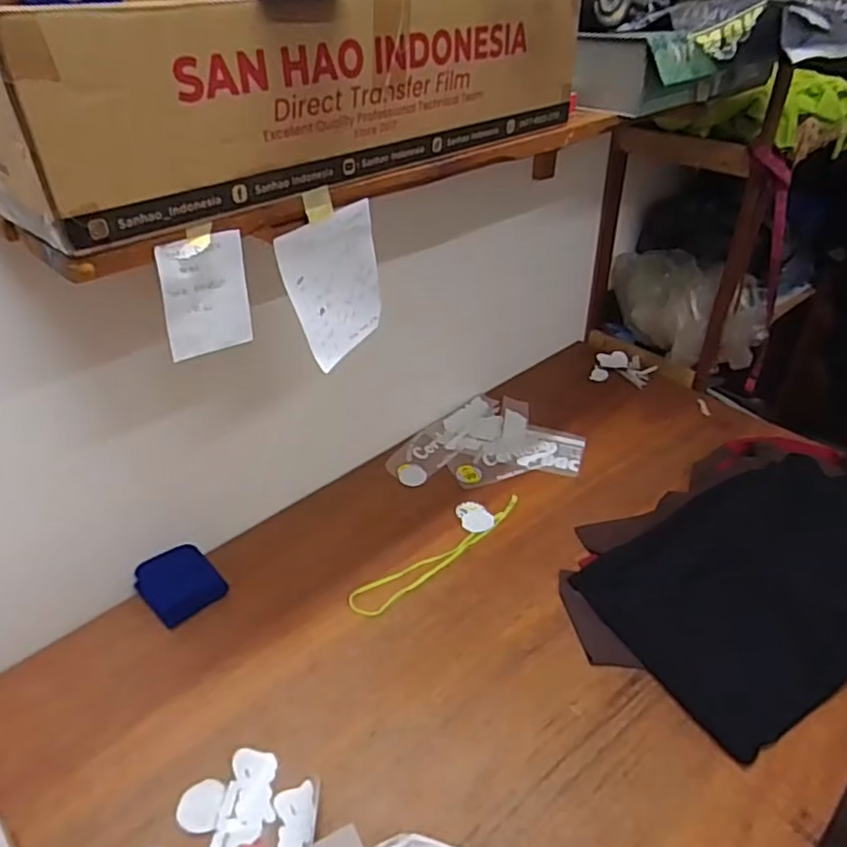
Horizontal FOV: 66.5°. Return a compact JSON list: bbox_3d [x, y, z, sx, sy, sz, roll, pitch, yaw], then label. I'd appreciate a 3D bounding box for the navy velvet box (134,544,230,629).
[{"bbox_3d":[-0.394,0.258,1.050,0.113,0.041,0.118,-30,47,-33],"label":"navy velvet box"}]

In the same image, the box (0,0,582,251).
[{"bbox_3d":[-0.138,-0.366,0.675,0.632,0.156,0.266,-32,46,-32],"label":"box"}]

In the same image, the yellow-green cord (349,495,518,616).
[{"bbox_3d":[0.042,0.222,1.118,0.386,0.006,0.062,-26,44,-29],"label":"yellow-green cord"}]

